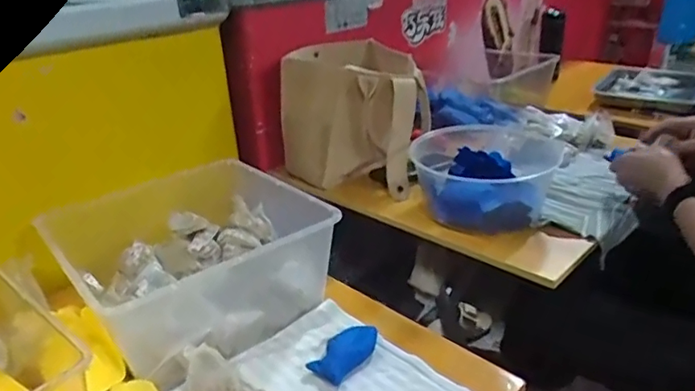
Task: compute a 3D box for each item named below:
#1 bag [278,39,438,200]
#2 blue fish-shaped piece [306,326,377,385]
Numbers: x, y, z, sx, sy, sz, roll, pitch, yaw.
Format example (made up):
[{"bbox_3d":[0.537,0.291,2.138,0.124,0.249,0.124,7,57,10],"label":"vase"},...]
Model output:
[{"bbox_3d":[0.016,-0.151,1.002,0.261,0.210,0.221,6,27,16],"label":"bag"},{"bbox_3d":[0.000,0.183,0.630,0.048,0.011,0.090,21,34,40],"label":"blue fish-shaped piece"}]

